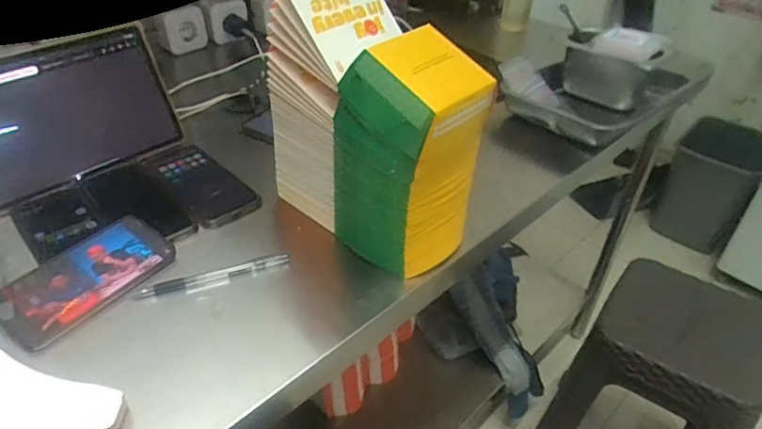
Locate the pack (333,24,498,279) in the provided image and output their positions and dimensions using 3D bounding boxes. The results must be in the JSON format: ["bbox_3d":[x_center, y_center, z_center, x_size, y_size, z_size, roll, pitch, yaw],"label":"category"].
[{"bbox_3d":[0.029,-0.061,0.535,0.107,0.223,0.114,-28,47,-33],"label":"pack"}]

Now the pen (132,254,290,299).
[{"bbox_3d":[-0.172,0.063,0.551,0.153,0.008,0.013,-13,40,-19],"label":"pen"}]

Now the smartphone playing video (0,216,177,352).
[{"bbox_3d":[-0.293,0.061,0.533,0.082,0.007,0.159,37,51,16],"label":"smartphone playing video"}]

